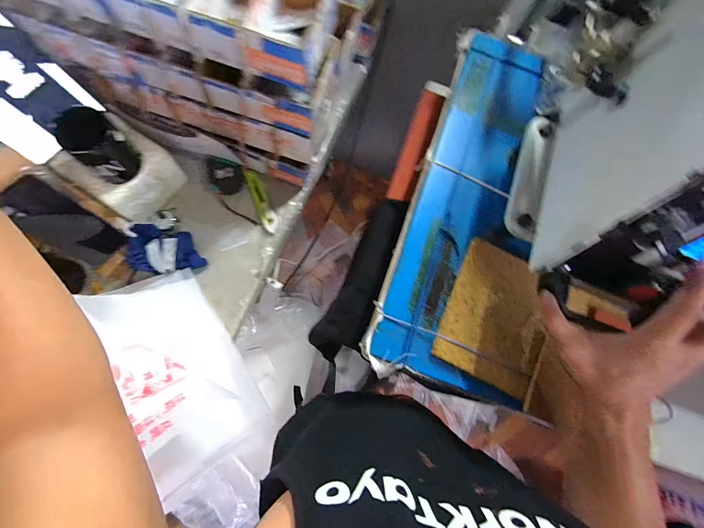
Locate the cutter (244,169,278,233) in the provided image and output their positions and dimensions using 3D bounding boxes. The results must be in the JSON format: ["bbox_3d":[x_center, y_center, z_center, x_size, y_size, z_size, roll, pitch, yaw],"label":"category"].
[{"bbox_3d":[-0.204,-0.144,0.686,0.033,0.018,0.156,-22,80,-12],"label":"cutter"}]

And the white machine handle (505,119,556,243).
[{"bbox_3d":[0.242,-0.121,0.406,0.030,0.046,0.181,21,74,-2],"label":"white machine handle"}]

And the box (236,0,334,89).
[{"bbox_3d":[-0.091,-0.364,0.460,0.109,0.084,0.166,13,75,-4],"label":"box"}]

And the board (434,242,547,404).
[{"bbox_3d":[0.202,0.073,0.425,0.133,0.016,0.184,26,74,0],"label":"board"}]

